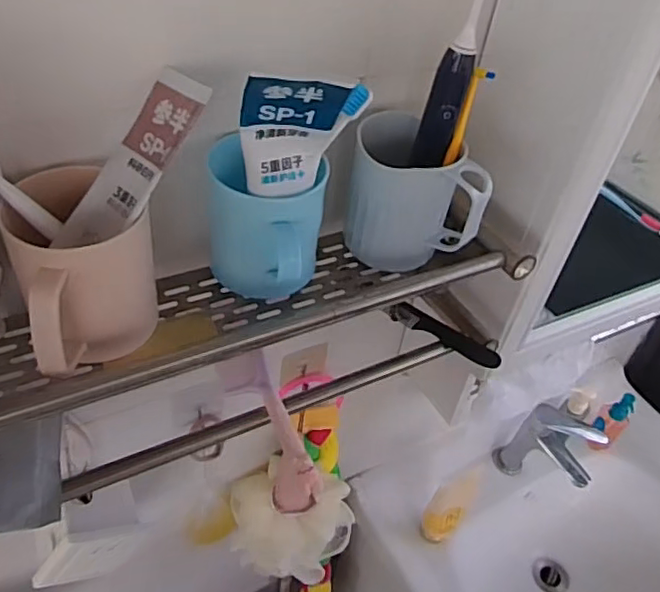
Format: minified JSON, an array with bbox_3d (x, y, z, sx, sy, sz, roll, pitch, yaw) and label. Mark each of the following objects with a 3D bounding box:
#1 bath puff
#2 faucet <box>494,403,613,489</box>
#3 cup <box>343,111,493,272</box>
[{"bbox_3d":[-0.045,0.275,0.747,0.152,0.095,0.118,2,43,-6],"label":"bath puff"},{"bbox_3d":[0.353,0.257,0.975,0.134,0.157,0.079,36,50,27],"label":"faucet"},{"bbox_3d":[0.066,-0.077,0.488,0.100,0.101,0.086,10,43,3],"label":"cup"}]

